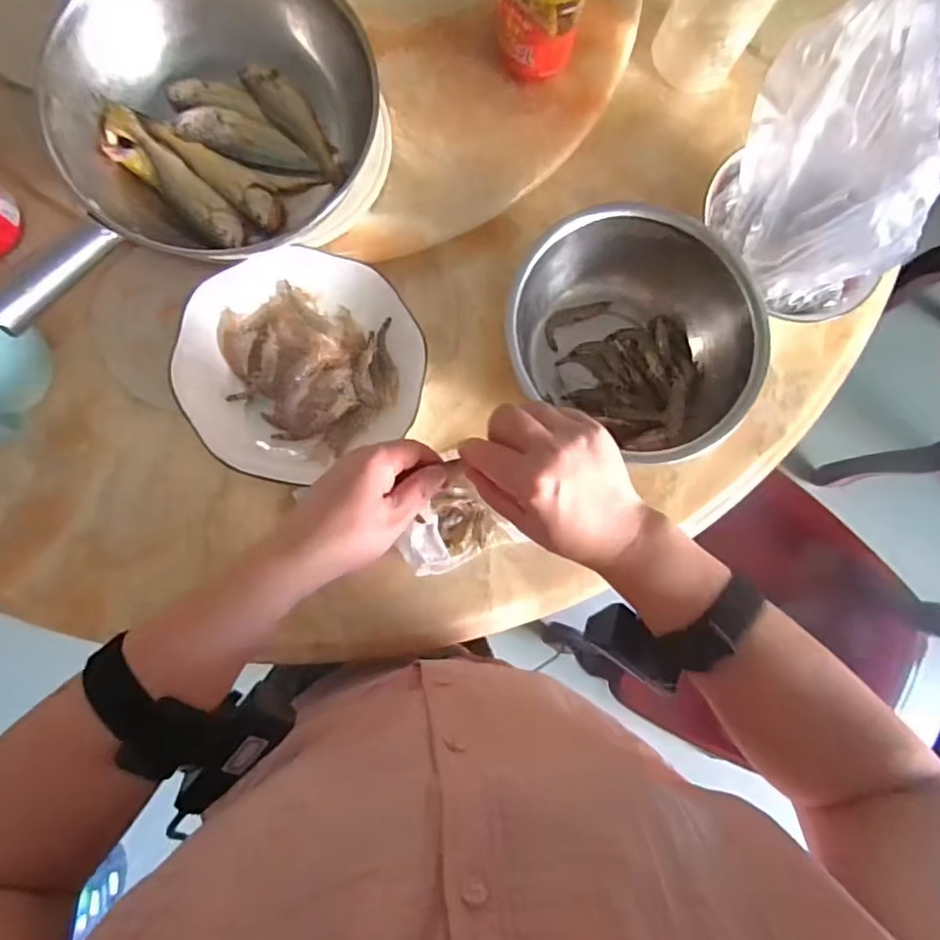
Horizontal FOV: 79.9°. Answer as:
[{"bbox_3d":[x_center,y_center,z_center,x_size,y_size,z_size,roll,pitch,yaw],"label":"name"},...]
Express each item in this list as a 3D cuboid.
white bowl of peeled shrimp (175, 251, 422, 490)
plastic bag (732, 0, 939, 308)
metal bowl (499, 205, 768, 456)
[{"bbox_3d":[-0.141,-0.090,0.471,0.185,0.045,0.177,1,83,-6],"label":"white bowl of peeled shrimp"},{"bbox_3d":[0.276,-0.228,0.401,0.096,0.190,0.156,-5,83,-6],"label":"plastic bag"},{"bbox_3d":[0.136,-0.113,0.480,0.200,0.088,0.176,40,81,0],"label":"metal bowl"}]

